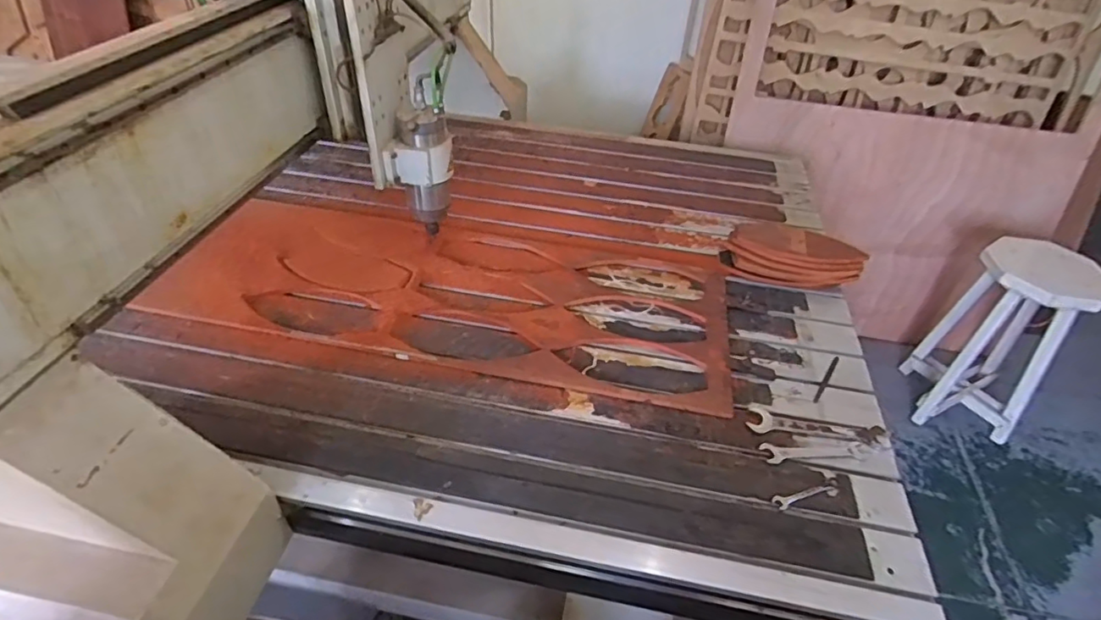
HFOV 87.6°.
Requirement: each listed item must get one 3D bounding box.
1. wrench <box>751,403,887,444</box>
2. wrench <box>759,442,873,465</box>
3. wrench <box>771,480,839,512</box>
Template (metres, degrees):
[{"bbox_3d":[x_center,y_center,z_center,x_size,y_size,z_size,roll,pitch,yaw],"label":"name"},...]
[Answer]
[{"bbox_3d":[0.490,0.210,1.059,0.246,0.008,0.060,5,41,1],"label":"wrench"},{"bbox_3d":[0.474,0.250,1.019,0.198,0.007,0.040,-2,41,-7],"label":"wrench"},{"bbox_3d":[0.424,0.304,0.943,0.127,0.007,0.027,-10,43,-15],"label":"wrench"}]

